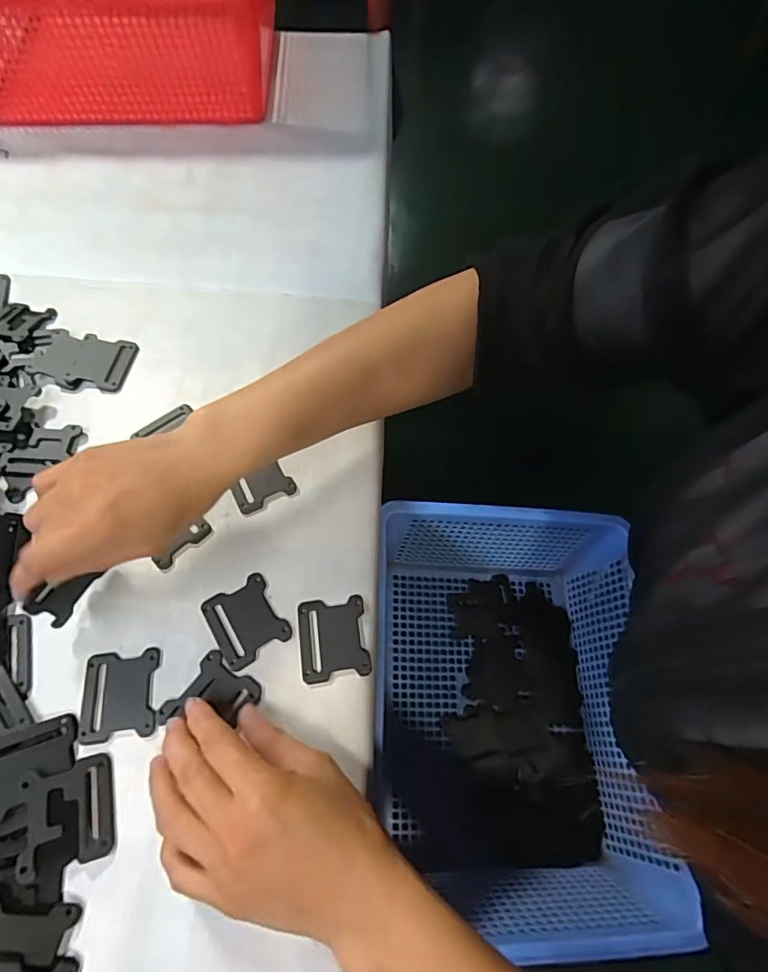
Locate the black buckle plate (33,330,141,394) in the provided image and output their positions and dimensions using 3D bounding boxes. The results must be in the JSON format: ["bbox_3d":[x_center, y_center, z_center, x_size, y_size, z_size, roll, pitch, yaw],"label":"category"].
[{"bbox_3d":[-0.247,-0.104,0.418,0.074,0.009,0.050,8,63,2],"label":"black buckle plate"}]

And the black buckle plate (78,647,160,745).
[{"bbox_3d":[-0.161,0.126,0.308,0.044,0.004,0.050,-7,63,-5],"label":"black buckle plate"}]

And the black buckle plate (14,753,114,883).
[{"bbox_3d":[-0.173,0.179,0.278,0.043,0.004,0.049,-5,62,-24],"label":"black buckle plate"}]

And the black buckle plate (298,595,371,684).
[{"bbox_3d":[-0.033,0.098,0.327,0.043,0.004,0.050,-6,63,-5],"label":"black buckle plate"}]

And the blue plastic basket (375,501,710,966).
[{"bbox_3d":[0.103,0.176,0.419,0.213,0.121,0.297,1,63,-1],"label":"blue plastic basket"}]

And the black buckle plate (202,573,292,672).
[{"bbox_3d":[-0.090,0.087,0.330,0.044,0.004,0.050,-29,67,-15],"label":"black buckle plate"}]

